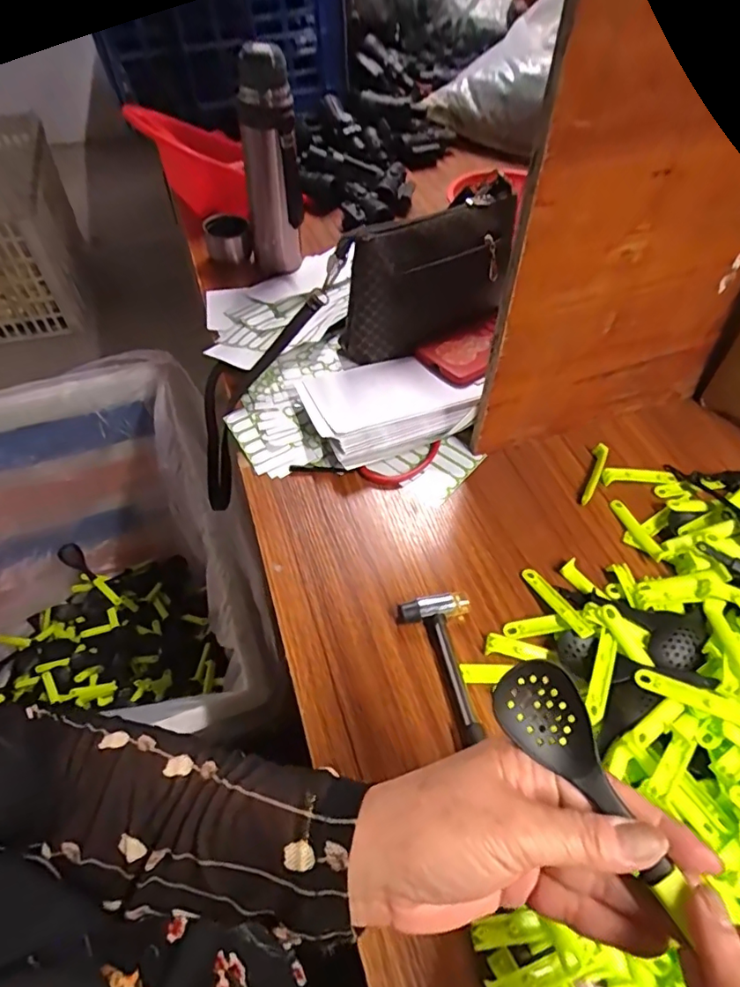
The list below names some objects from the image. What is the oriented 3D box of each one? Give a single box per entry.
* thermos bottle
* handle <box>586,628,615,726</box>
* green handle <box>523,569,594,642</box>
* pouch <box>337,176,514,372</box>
[{"bbox_3d":[-0.124,-0.395,0.670,0.074,0.245,0.062,-10,54,-9],"label":"thermos bottle"},{"bbox_3d":[0.180,0.141,0.411,0.014,0.005,0.077,23,56,14],"label":"handle"},{"bbox_3d":[0.159,0.093,0.454,0.015,0.005,0.075,-24,46,-17],"label":"green handle"},{"bbox_3d":[0.071,-0.242,0.601,0.229,0.126,0.081,-32,61,-23],"label":"pouch"}]

